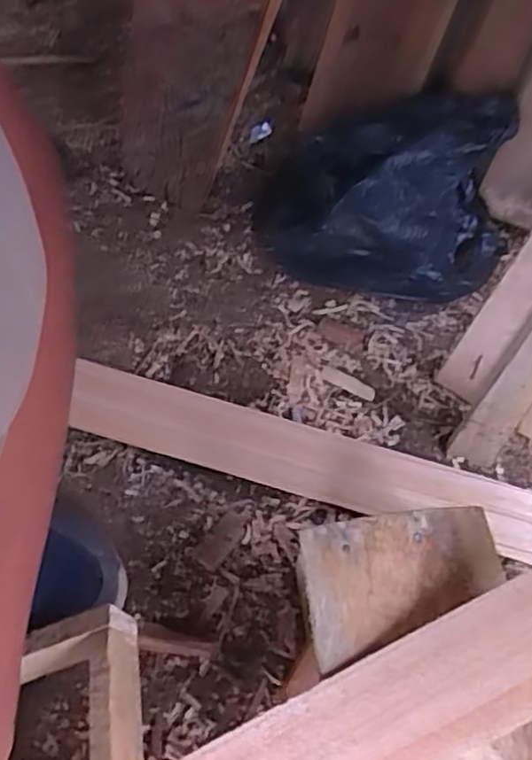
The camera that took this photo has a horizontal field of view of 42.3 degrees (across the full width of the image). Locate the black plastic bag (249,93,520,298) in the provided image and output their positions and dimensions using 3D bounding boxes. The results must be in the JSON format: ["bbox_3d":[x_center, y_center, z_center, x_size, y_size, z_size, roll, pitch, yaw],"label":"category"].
[{"bbox_3d":[0.110,-0.185,0.632,0.224,0.124,0.176,13,62,6],"label":"black plastic bag"}]

